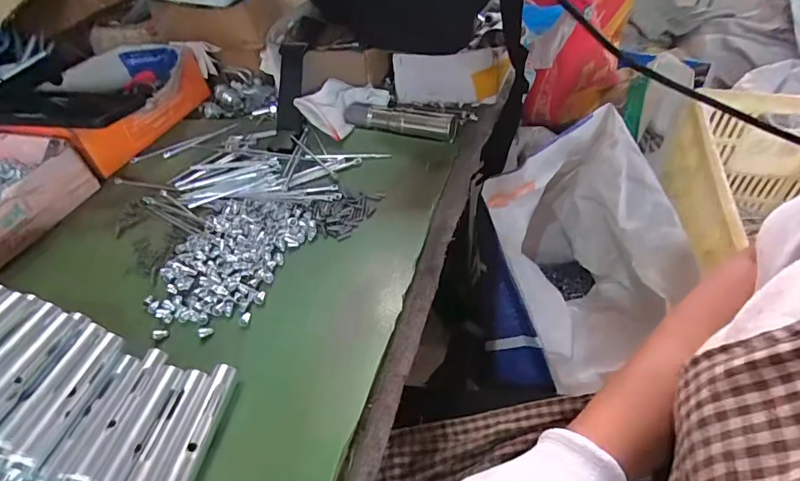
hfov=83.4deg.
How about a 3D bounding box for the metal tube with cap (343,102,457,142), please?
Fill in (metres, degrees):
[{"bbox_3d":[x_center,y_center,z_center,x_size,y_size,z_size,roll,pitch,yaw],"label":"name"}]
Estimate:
[{"bbox_3d":[-0.001,-0.129,0.489,0.126,0.027,0.020,11,47,16],"label":"metal tube with cap"}]

